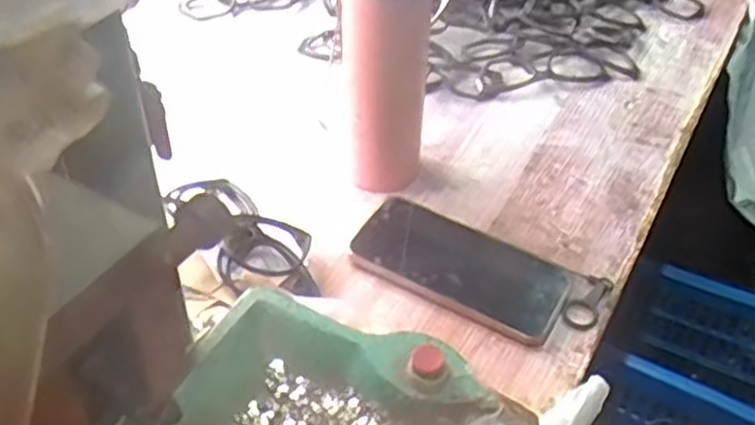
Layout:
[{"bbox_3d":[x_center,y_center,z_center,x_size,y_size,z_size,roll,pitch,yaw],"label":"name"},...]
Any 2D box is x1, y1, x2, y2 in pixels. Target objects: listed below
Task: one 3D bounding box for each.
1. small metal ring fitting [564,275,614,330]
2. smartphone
[{"bbox_3d":[0.158,0.064,0.558,0.023,0.009,0.056,28,50,26],"label":"small metal ring fitting"},{"bbox_3d":[0.064,0.037,0.571,0.156,0.011,0.080,25,51,17],"label":"smartphone"}]

